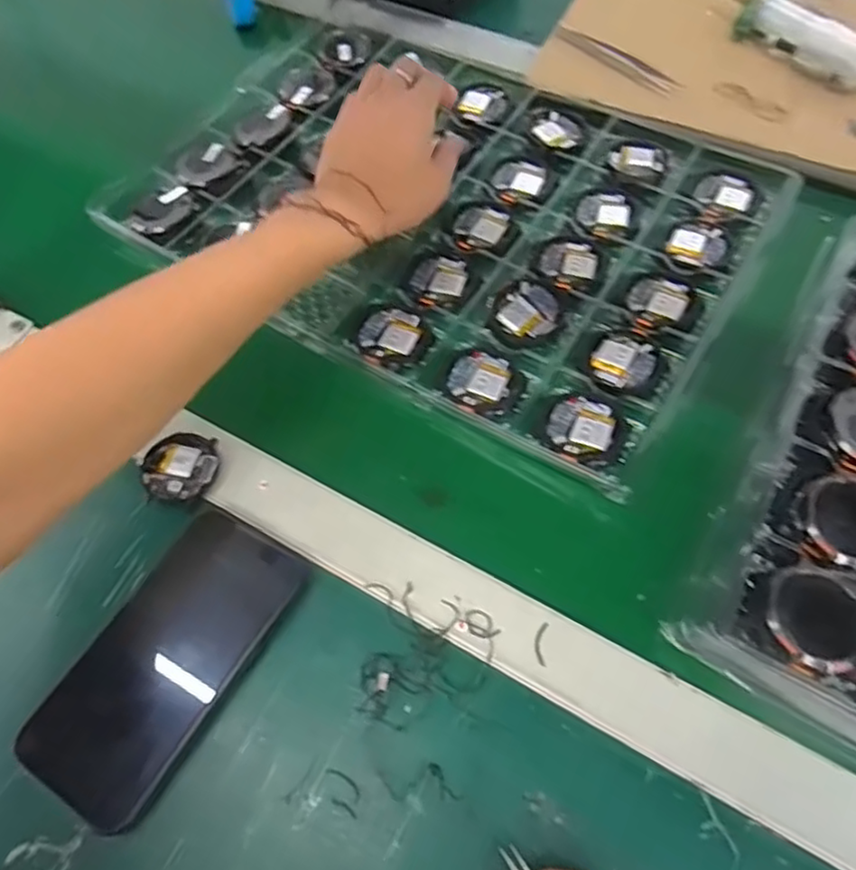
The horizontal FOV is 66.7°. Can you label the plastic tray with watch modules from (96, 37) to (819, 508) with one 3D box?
[{"bbox_3d":[0.012,-0.172,0.483,0.423,0.024,0.295,30,66,17],"label":"plastic tray with watch modules"}]

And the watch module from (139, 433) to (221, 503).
[{"bbox_3d":[-0.143,0.018,0.381,0.040,0.004,0.043,23,64,14],"label":"watch module"}]

